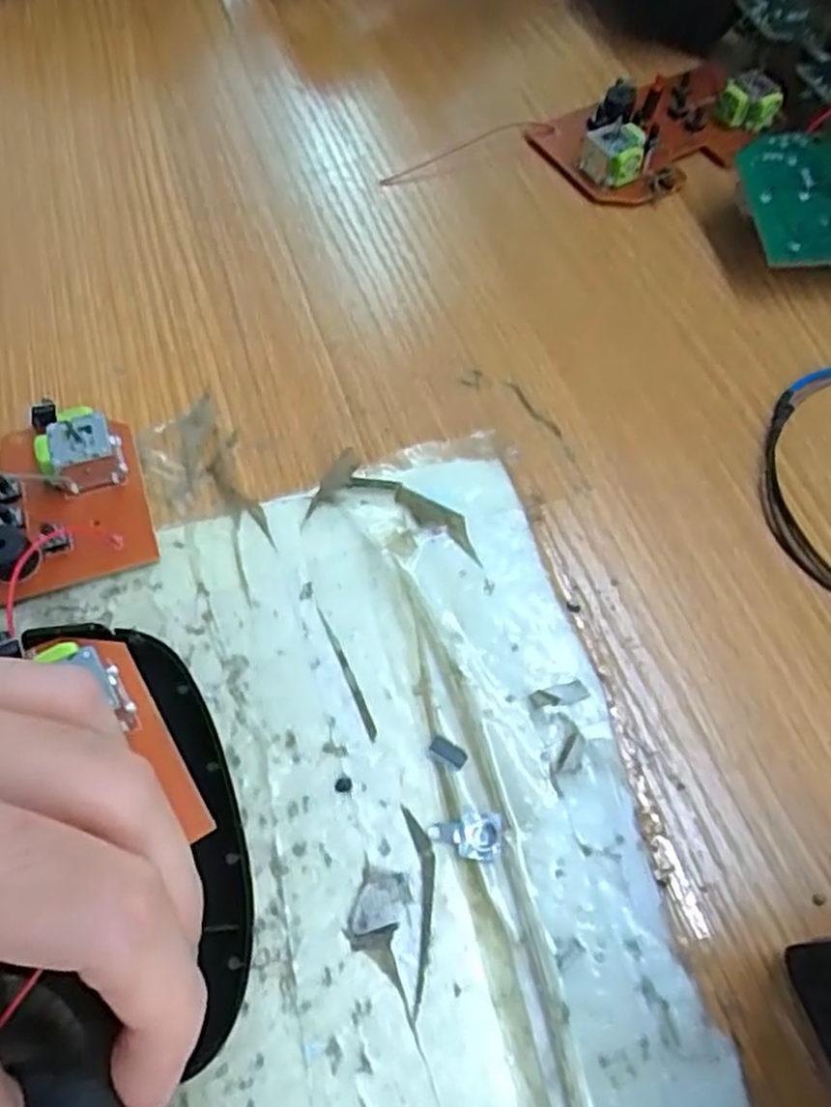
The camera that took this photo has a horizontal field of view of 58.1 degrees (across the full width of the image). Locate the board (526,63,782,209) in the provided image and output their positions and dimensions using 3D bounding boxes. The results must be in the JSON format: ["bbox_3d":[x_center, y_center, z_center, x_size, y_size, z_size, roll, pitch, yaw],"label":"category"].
[{"bbox_3d":[0.095,-0.164,0.285,0.089,0.018,0.053,-28,66,-15],"label":"board"}]

